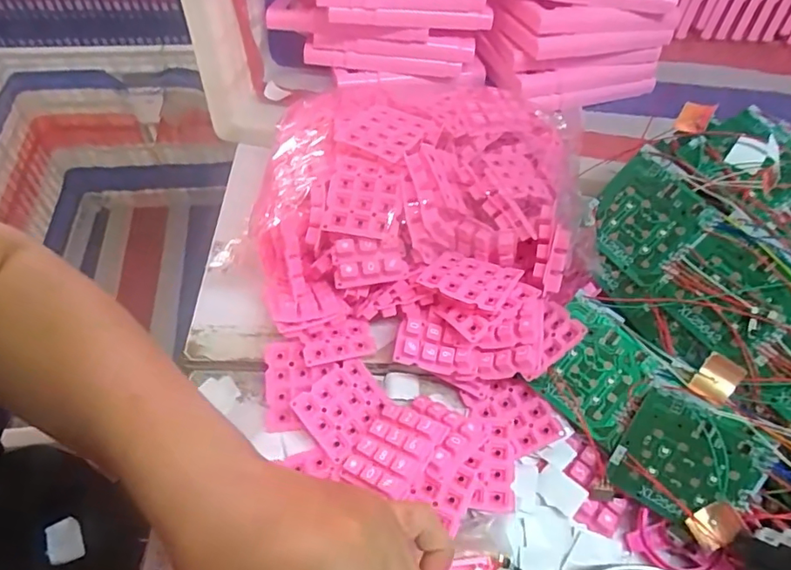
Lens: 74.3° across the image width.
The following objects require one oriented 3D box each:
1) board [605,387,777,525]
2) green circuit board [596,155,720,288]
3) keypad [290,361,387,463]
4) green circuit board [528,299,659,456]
[{"bbox_3d":[0.175,0.107,0.315,0.072,0.004,0.070,23,98,25],"label":"board"},{"bbox_3d":[0.173,-0.045,0.365,0.069,0.067,0.004,49,20,25],"label":"green circuit board"},{"bbox_3d":[-0.034,0.083,0.354,0.057,0.007,0.048,-33,81,-34],"label":"keypad"},{"bbox_3d":[0.132,0.058,0.348,0.064,0.006,0.074,29,91,18],"label":"green circuit board"}]

